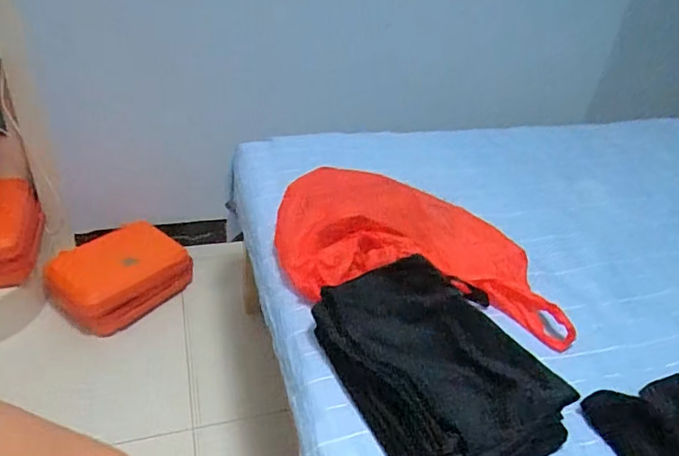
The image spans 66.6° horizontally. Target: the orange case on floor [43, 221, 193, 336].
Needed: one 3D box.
[{"bbox_3d":[-0.563,0.128,1.339,0.205,0.155,0.311,31,42,30],"label":"orange case on floor"}]

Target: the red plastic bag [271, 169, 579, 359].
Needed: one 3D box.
[{"bbox_3d":[0.118,0.032,0.781,0.446,0.084,0.245,12,36,8],"label":"red plastic bag"}]

